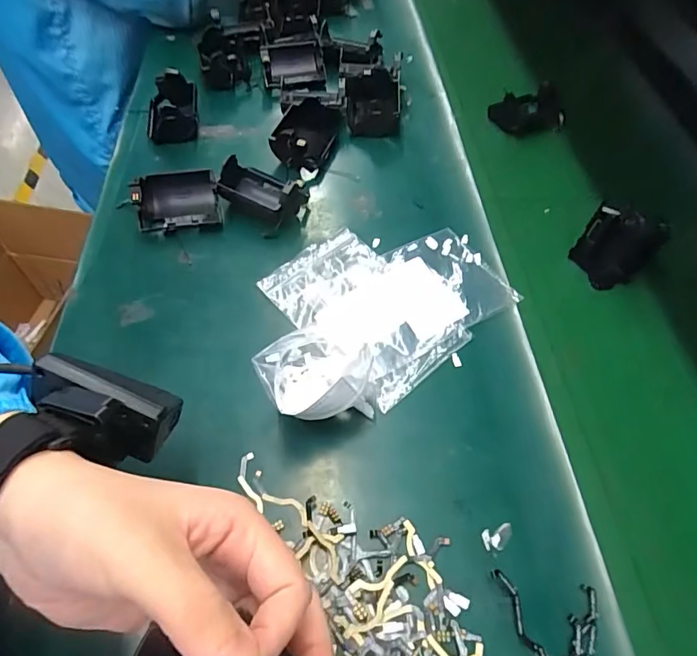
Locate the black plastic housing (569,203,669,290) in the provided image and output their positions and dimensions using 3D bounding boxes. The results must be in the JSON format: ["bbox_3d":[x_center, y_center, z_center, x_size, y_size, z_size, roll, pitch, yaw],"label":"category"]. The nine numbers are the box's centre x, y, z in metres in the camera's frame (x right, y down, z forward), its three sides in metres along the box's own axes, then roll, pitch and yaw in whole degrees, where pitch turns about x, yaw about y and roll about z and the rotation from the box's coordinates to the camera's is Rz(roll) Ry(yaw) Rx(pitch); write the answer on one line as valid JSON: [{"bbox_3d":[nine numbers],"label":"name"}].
[{"bbox_3d":[0.222,-0.068,0.401,0.055,0.065,0.034,35,62,20],"label":"black plastic housing"}]

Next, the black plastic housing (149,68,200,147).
[{"bbox_3d":[-0.184,-0.228,0.499,0.050,0.037,0.072,-8,57,-7],"label":"black plastic housing"}]

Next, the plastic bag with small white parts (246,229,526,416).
[{"bbox_3d":[0.015,-0.029,0.367,0.221,0.049,0.150,-34,63,-21],"label":"plastic bag with small white parts"}]

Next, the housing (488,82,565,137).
[{"bbox_3d":[0.200,-0.242,0.537,0.080,0.029,0.046,-13,58,-10],"label":"housing"}]

